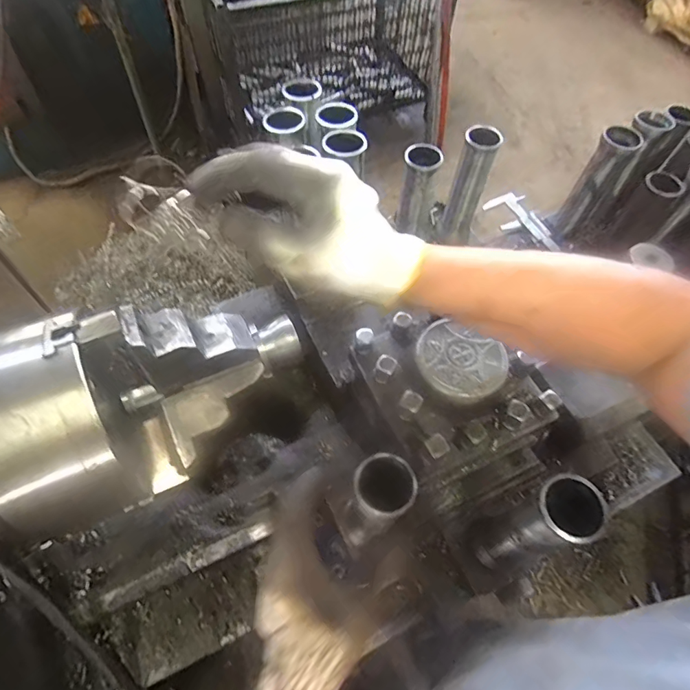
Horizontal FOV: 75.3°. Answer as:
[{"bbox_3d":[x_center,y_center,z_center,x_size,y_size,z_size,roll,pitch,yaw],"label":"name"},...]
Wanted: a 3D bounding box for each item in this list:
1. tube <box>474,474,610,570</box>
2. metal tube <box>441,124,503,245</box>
[{"bbox_3d":[0.175,0.175,0.428,0.051,0.192,0.048,1,58,-2],"label":"tube"},{"bbox_3d":[0.193,-0.245,0.700,0.051,0.181,0.056,17,59,8],"label":"metal tube"}]

